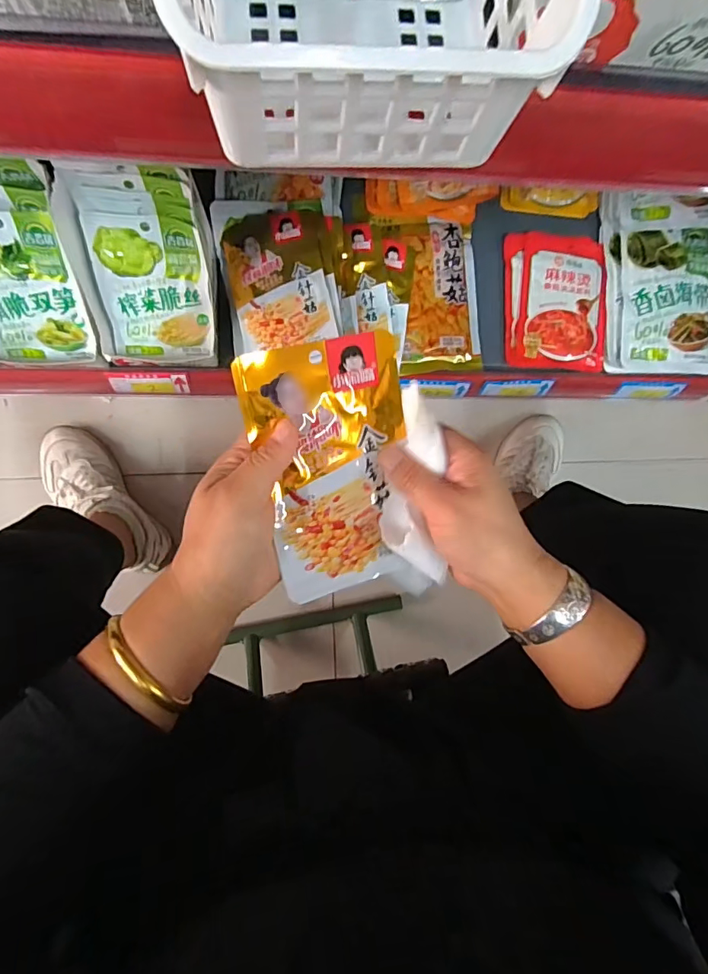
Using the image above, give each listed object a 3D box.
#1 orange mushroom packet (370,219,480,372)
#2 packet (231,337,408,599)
[{"bbox_3d":[0.092,-0.228,0.581,0.109,0.017,0.180,-6,92,-7],"label":"orange mushroom packet"},{"bbox_3d":[-0.010,-0.011,0.313,0.096,0.007,0.156,-15,107,-16],"label":"packet"}]

